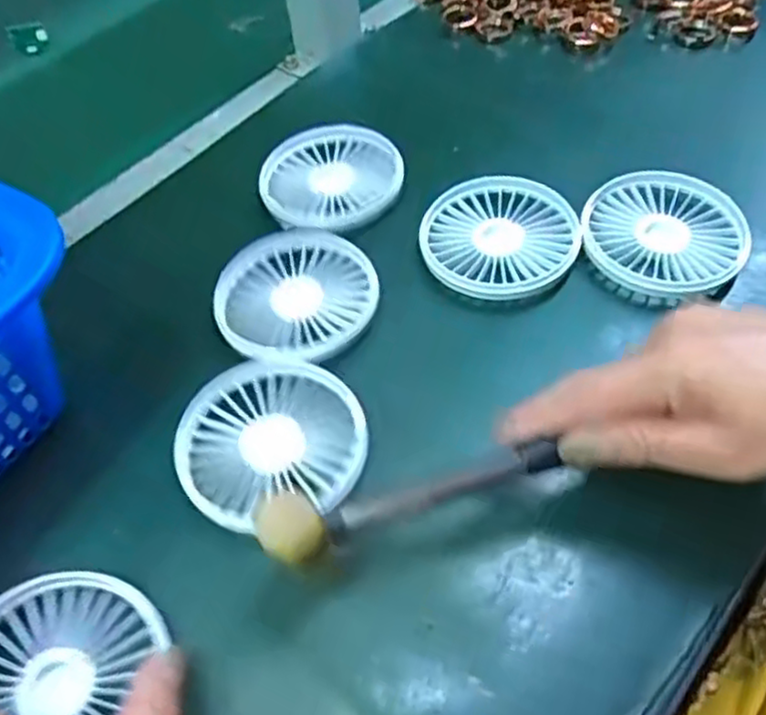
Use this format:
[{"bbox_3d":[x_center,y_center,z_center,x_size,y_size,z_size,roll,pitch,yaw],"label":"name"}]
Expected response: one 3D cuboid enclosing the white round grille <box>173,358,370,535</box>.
[{"bbox_3d":[-0.054,0.038,0.349,0.089,0.007,0.085,-3,54,4],"label":"white round grille"}]

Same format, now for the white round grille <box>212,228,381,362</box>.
[{"bbox_3d":[-0.049,-0.035,0.398,0.089,0.009,0.090,-3,54,4],"label":"white round grille"}]

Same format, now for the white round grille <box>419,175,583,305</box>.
[{"bbox_3d":[0.066,-0.066,0.415,0.085,0.019,0.086,-3,54,4],"label":"white round grille"}]

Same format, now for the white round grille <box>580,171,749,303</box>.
[{"bbox_3d":[0.158,-0.067,0.409,0.087,0.021,0.085,-2,55,3],"label":"white round grille"}]

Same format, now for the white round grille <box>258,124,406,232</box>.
[{"bbox_3d":[-0.032,-0.112,0.448,0.088,0.011,0.087,-3,54,4],"label":"white round grille"}]

